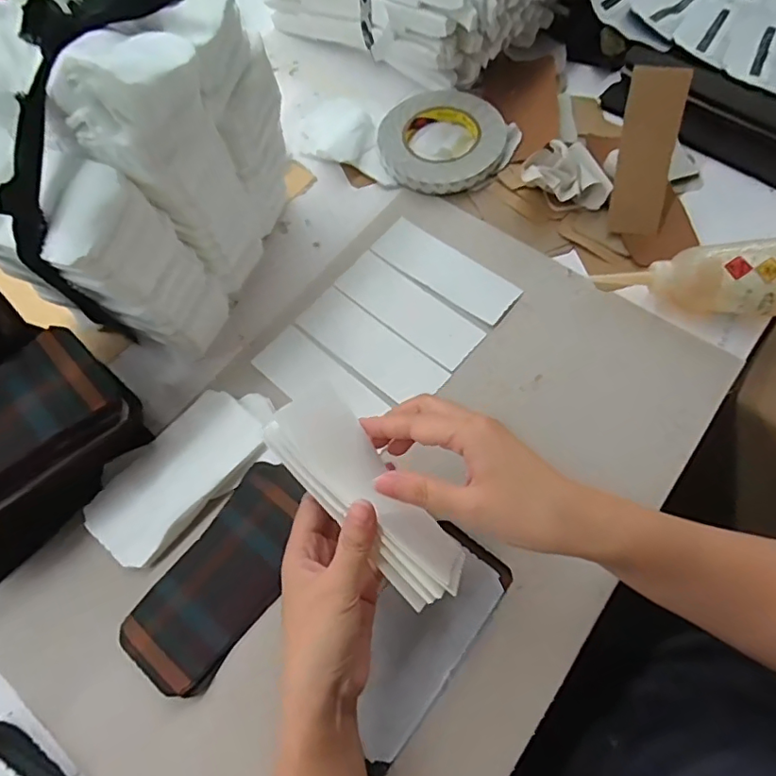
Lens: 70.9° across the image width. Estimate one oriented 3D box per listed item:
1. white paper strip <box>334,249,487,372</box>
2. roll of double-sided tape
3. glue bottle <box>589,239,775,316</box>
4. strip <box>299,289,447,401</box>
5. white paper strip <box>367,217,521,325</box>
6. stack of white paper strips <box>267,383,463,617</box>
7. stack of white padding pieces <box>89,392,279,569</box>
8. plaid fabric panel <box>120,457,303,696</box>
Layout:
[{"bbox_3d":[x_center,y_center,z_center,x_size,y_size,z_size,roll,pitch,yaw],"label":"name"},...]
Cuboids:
[{"bbox_3d":[0.019,-0.077,0.515,0.146,0.004,0.050,39,72,18],"label":"white paper strip"},{"bbox_3d":[0.057,-0.266,0.588,0.131,0.024,0.133,-1,65,2],"label":"roll of double-sided tape"},{"bbox_3d":[0.275,-0.096,0.482,0.170,0.062,0.054,3,64,18],"label":"glue bottle"},{"bbox_3d":[-0.016,-0.038,0.499,0.144,0.004,0.053,38,72,18],"label":"strip"},{"bbox_3d":[0.054,-0.115,0.527,0.145,0.005,0.051,37,75,17],"label":"white paper strip"},{"bbox_3d":[-0.013,0.069,0.350,0.055,0.035,0.150,-39,85,-15],"label":"stack of white paper strips"},{"bbox_3d":[-0.167,0.062,0.446,0.086,0.011,0.160,40,72,18],"label":"stack of white padding pieces"},{"bbox_3d":[-0.120,0.137,0.410,0.076,0.009,0.163,33,70,16],"label":"plaid fabric panel"}]

